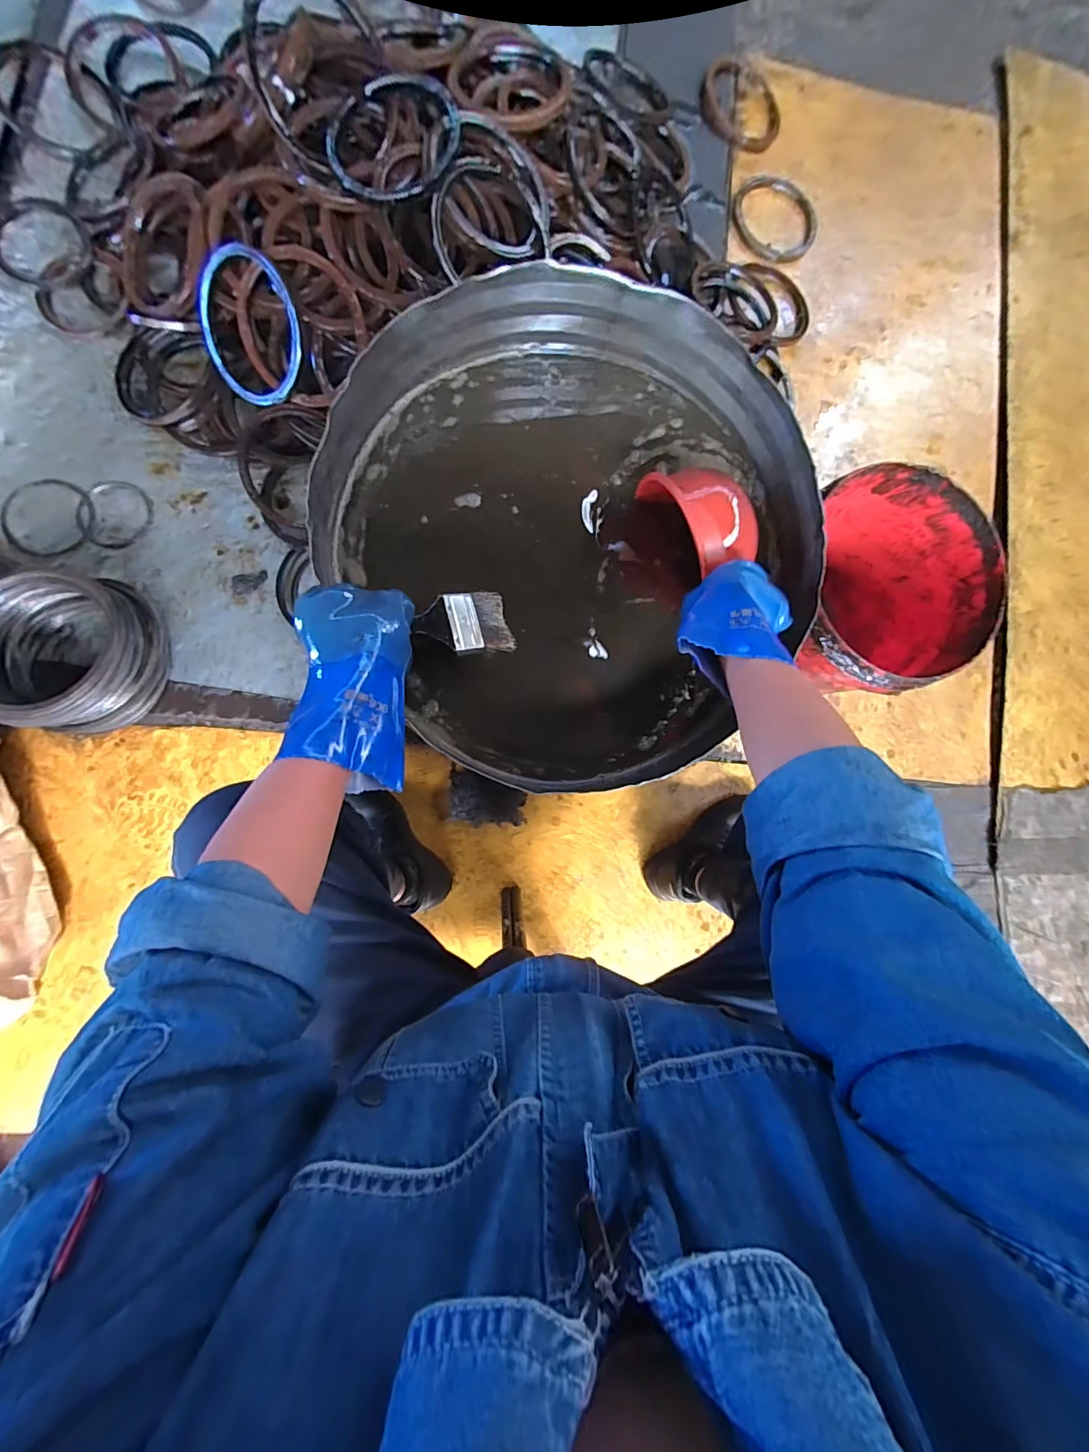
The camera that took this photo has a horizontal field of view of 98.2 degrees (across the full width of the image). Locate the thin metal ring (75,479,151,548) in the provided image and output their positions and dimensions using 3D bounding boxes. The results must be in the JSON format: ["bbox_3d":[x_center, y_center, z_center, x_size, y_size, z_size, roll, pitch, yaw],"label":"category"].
[{"bbox_3d":[-0.775,-0.383,0.849,0.129,0.011,0.126,0,86,-6],"label":"thin metal ring"}]

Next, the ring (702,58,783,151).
[{"bbox_3d":[0.439,-1.384,1.044,0.192,0.018,0.204,22,84,-4],"label":"ring"}]

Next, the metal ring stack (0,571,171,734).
[{"bbox_3d":[-0.738,-0.115,0.749,0.233,0.152,0.238,7,86,-5],"label":"metal ring stack"}]

